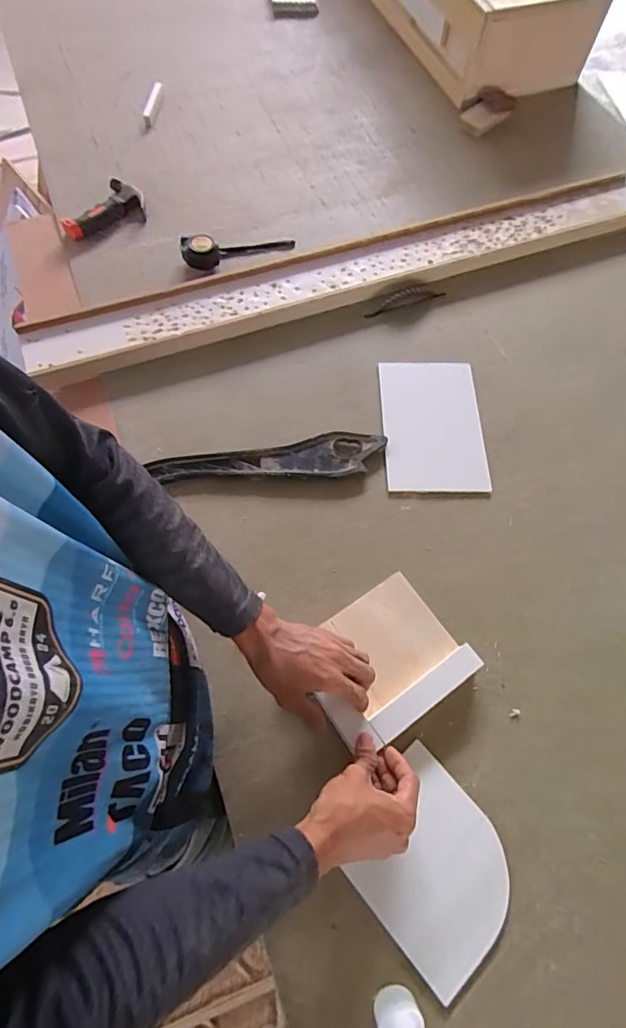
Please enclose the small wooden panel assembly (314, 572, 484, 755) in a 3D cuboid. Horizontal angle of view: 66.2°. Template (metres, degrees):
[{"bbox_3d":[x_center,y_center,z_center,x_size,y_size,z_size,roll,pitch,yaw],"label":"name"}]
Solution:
[{"bbox_3d":[0.082,0.173,0.573,0.179,0.032,0.148,-33,70,-14],"label":"small wooden panel assembly"}]

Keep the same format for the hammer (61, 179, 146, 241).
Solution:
[{"bbox_3d":[-0.396,-0.570,0.898,0.150,0.033,0.116,-27,69,-12],"label":"hammer"}]

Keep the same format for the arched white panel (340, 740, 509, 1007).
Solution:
[{"bbox_3d":[0.126,0.373,0.511,0.148,0.008,0.166,-41,68,-13],"label":"arched white panel"}]

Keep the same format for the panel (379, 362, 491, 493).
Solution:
[{"bbox_3d":[0.182,-0.142,0.739,0.146,0.012,0.231,-2,66,-1],"label":"panel"}]

